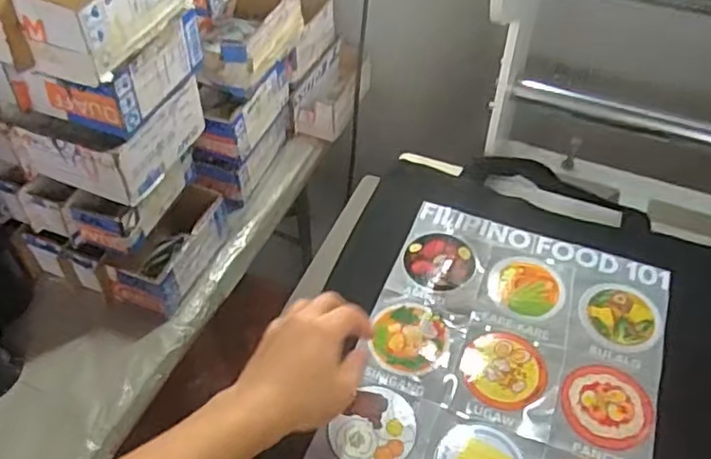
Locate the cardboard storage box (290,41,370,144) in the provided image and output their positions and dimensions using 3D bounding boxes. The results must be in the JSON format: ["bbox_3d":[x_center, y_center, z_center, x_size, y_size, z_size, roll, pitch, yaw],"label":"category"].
[{"bbox_3d":[-0.028,-0.223,1.009,0.075,0.072,0.176,20,51,16],"label":"cardboard storage box"}]

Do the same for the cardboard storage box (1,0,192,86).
[{"bbox_3d":[-0.227,-0.219,0.582,0.087,0.074,0.186,16,50,13],"label":"cardboard storage box"}]

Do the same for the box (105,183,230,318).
[{"bbox_3d":[-0.240,0.023,0.803,0.089,0.076,0.164,17,50,14],"label":"box"}]

